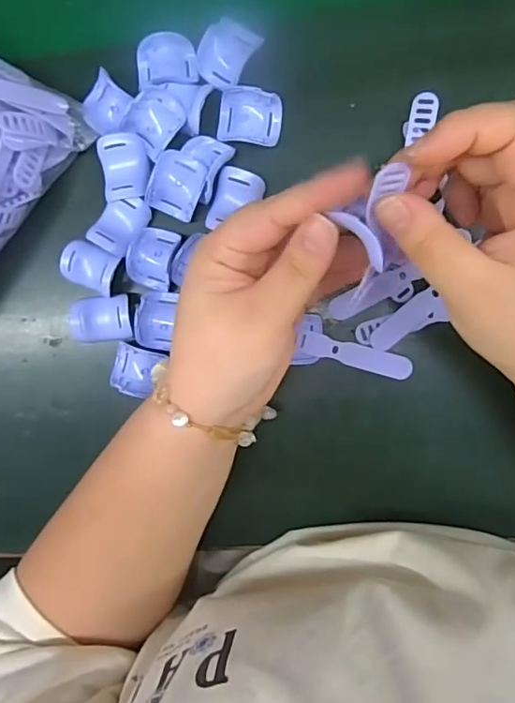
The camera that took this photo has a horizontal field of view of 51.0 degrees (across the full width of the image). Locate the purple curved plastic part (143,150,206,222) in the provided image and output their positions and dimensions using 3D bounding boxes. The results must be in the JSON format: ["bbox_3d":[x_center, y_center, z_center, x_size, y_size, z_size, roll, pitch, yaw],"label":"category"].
[{"bbox_3d":[-0.049,-0.101,0.328,0.030,0.009,0.036,28,98,4],"label":"purple curved plastic part"}]

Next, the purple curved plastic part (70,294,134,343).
[{"bbox_3d":[-0.099,-0.021,0.351,0.040,0.020,0.029,-5,94,8],"label":"purple curved plastic part"}]

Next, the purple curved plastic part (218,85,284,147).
[{"bbox_3d":[-0.005,-0.142,0.328,0.038,0.019,0.030,13,96,6],"label":"purple curved plastic part"}]

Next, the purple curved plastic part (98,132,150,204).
[{"bbox_3d":[-0.083,-0.114,0.338,0.029,0.014,0.040,-5,94,8],"label":"purple curved plastic part"}]

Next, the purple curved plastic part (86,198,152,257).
[{"bbox_3d":[-0.087,-0.081,0.339,0.027,0.014,0.037,26,98,5],"label":"purple curved plastic part"}]

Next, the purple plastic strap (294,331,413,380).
[{"bbox_3d":[0.060,0.002,0.336,0.071,0.004,0.015,15,92,2],"label":"purple plastic strap"}]

